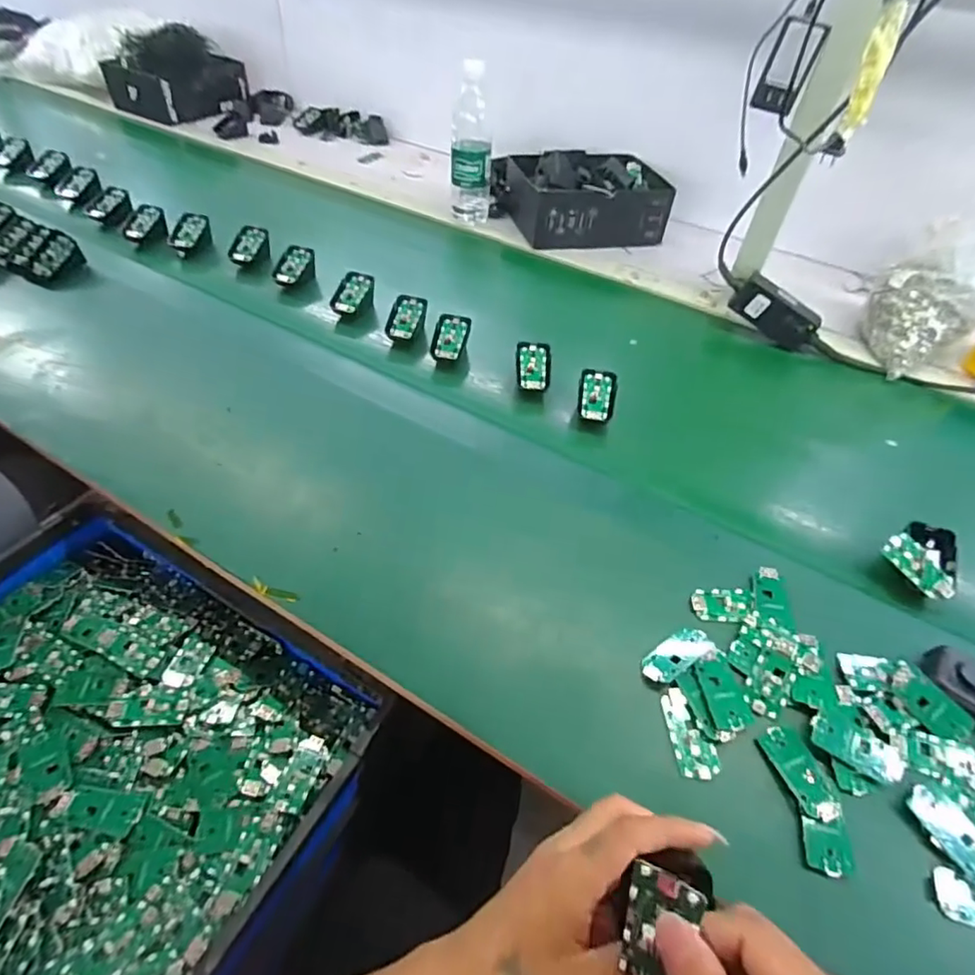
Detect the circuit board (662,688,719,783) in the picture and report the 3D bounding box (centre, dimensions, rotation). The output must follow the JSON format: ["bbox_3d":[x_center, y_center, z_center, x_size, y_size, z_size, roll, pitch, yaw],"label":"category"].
[{"bbox_3d":[0.156,0.189,0.421,0.029,0.009,0.063,-4,50,-7],"label":"circuit board"}]

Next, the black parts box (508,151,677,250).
[{"bbox_3d":[0.176,-0.497,0.945,0.255,0.095,0.178,-7,50,-10],"label":"black parts box"}]

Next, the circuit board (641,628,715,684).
[{"bbox_3d":[0.158,0.139,0.455,0.063,0.004,0.029,-29,45,-22],"label":"circuit board"}]

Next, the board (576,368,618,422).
[{"bbox_3d":[0.129,-0.109,0.645,0.043,0.011,0.066,11,67,6],"label":"board"}]

